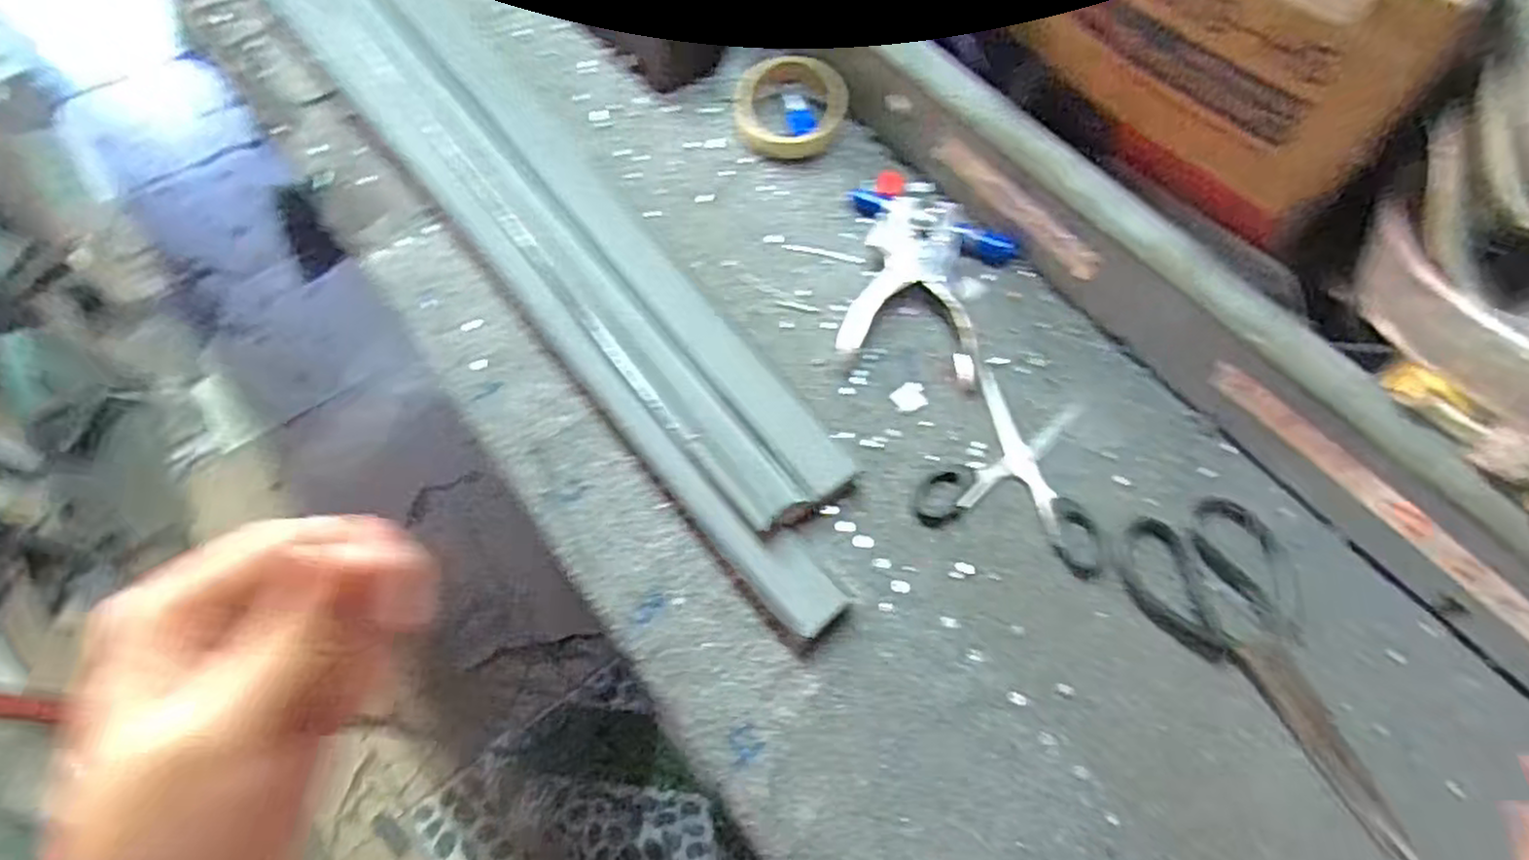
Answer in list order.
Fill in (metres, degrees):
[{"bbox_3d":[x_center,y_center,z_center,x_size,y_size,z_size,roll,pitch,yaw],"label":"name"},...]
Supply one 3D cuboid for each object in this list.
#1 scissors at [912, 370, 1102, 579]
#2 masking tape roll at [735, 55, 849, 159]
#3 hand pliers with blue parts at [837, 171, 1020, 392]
[{"bbox_3d":[0.177,0.023,0.520,0.121,0.004,0.126,19,65,9],"label":"scissors"},{"bbox_3d":[0.021,-0.277,0.644,0.092,0.025,0.089,42,83,15],"label":"masking tape roll"},{"bbox_3d":[0.125,-0.127,0.582,0.123,0.026,0.180,12,65,6],"label":"hand pliers with blue parts"}]

